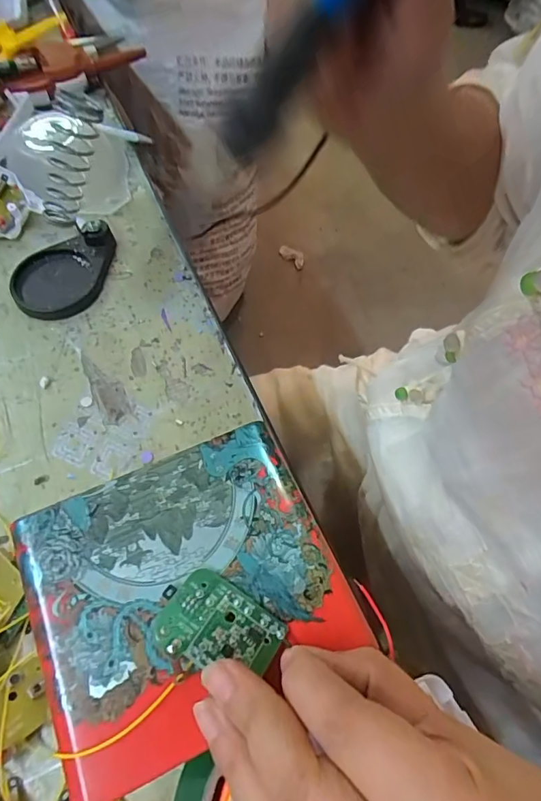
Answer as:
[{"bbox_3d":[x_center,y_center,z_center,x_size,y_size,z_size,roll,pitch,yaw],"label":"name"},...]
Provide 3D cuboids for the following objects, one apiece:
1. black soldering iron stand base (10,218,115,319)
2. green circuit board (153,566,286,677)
[{"bbox_3d":[-0.159,-0.101,0.365,0.084,0.025,0.065,-23,64,-14],"label":"black soldering iron stand base"},{"bbox_3d":[-0.019,0.083,0.170,0.042,0.004,0.032,32,45,14],"label":"green circuit board"}]

